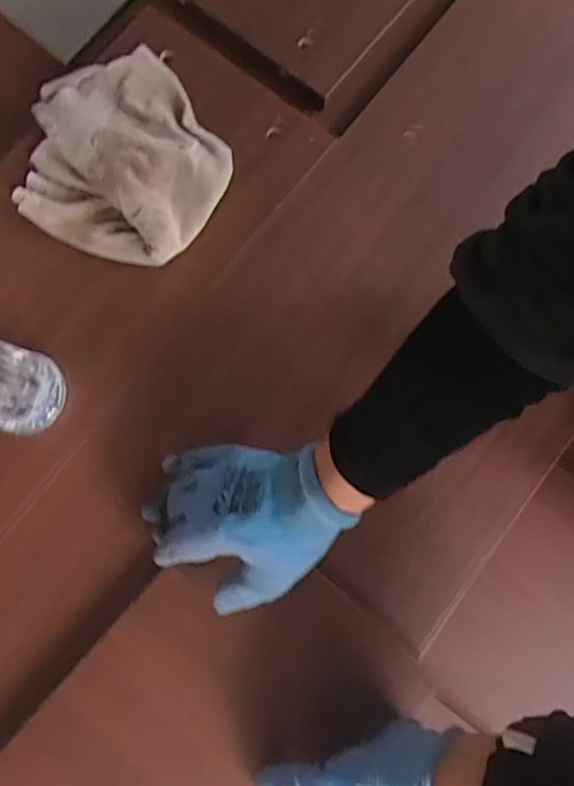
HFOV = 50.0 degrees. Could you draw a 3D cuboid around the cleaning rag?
[{"bbox_3d":[-0.143,-0.211,0.555,0.176,0.040,0.191,3,80,1],"label":"cleaning rag"}]

